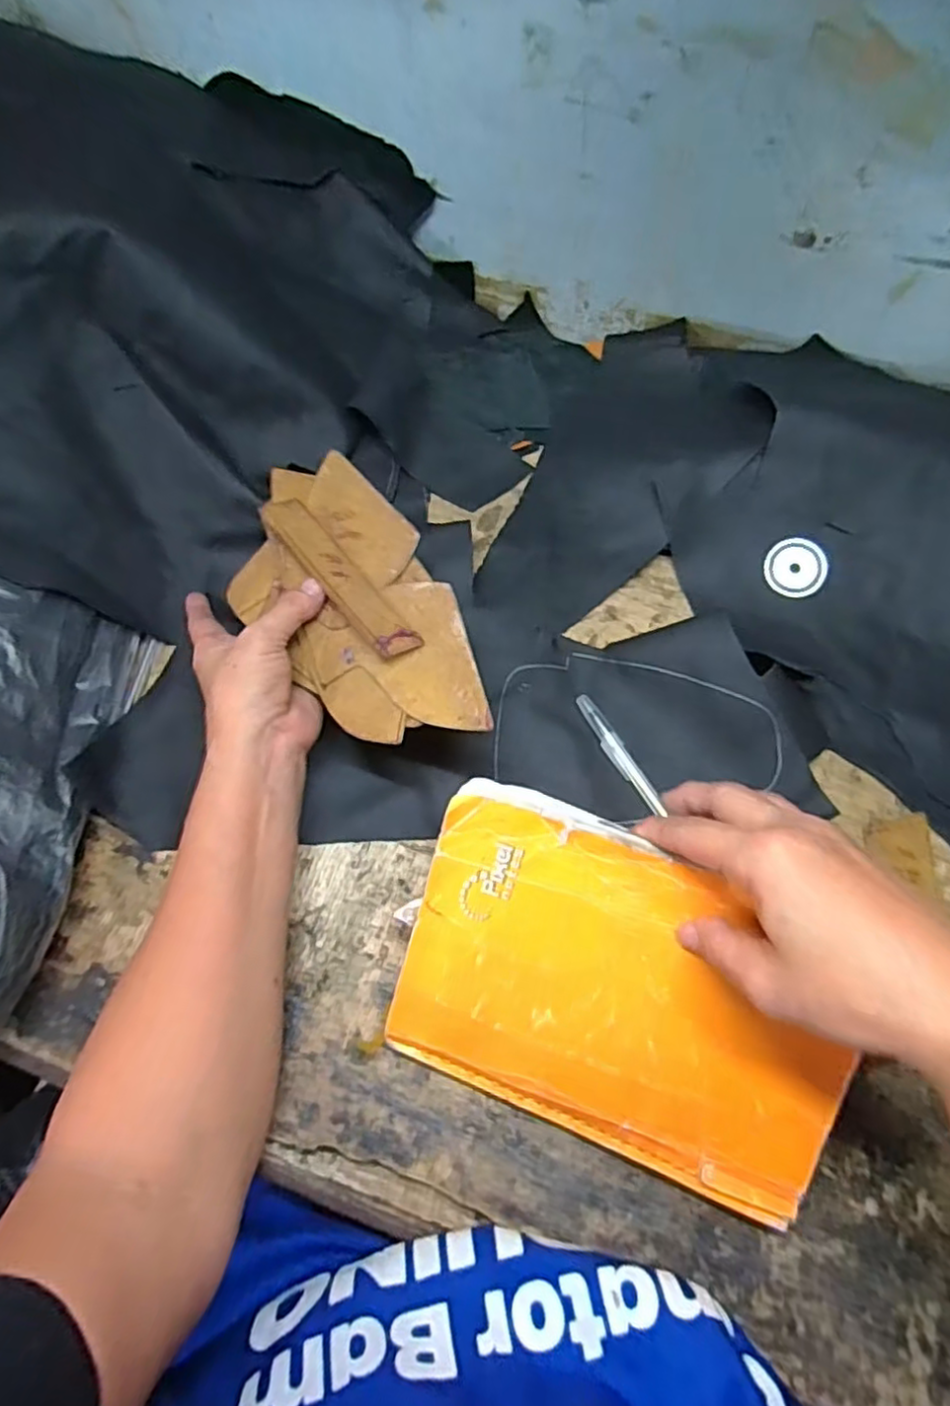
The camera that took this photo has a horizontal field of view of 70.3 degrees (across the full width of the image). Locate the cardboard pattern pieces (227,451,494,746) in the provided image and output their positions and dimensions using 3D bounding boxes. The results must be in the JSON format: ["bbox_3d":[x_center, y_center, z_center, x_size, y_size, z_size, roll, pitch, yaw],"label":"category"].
[{"bbox_3d":[-0.072,-0.054,0.389,0.100,0.030,0.207,-29,66,-13],"label":"cardboard pattern pieces"}]

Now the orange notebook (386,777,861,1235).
[{"bbox_3d":[0.066,0.133,0.305,0.195,0.008,0.145,19,100,8],"label":"orange notebook"}]

